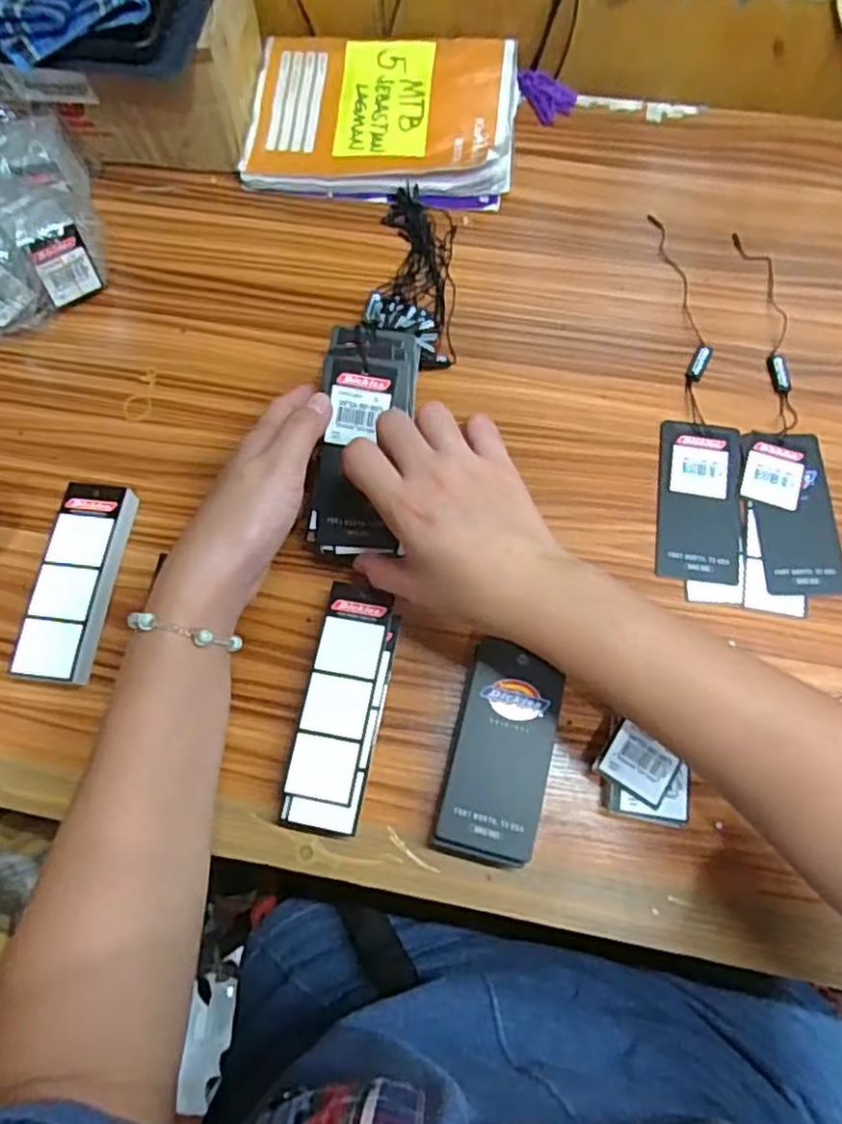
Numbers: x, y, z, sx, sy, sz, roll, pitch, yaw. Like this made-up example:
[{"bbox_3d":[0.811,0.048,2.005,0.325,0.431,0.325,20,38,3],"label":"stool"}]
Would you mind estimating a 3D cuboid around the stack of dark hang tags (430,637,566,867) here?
[{"bbox_3d":[0.043,0.103,0.373,0.051,0.026,0.109,13,71,6],"label":"stack of dark hang tags"}]

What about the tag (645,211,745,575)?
[{"bbox_3d":[0.184,-0.115,0.460,0.051,0.005,0.266,5,70,3],"label":"tag"}]

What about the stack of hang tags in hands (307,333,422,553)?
[{"bbox_3d":[-0.034,-0.070,0.401,0.053,0.014,0.129,9,95,5],"label":"stack of hang tags in hands"}]

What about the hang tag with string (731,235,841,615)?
[{"bbox_3d":[0.237,-0.097,0.451,0.058,0.004,0.269,5,70,4],"label":"hang tag with string"}]

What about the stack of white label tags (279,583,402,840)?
[{"bbox_3d":[-0.042,0.080,0.385,0.044,0.021,0.131,9,70,5],"label":"stack of white label tags"}]

